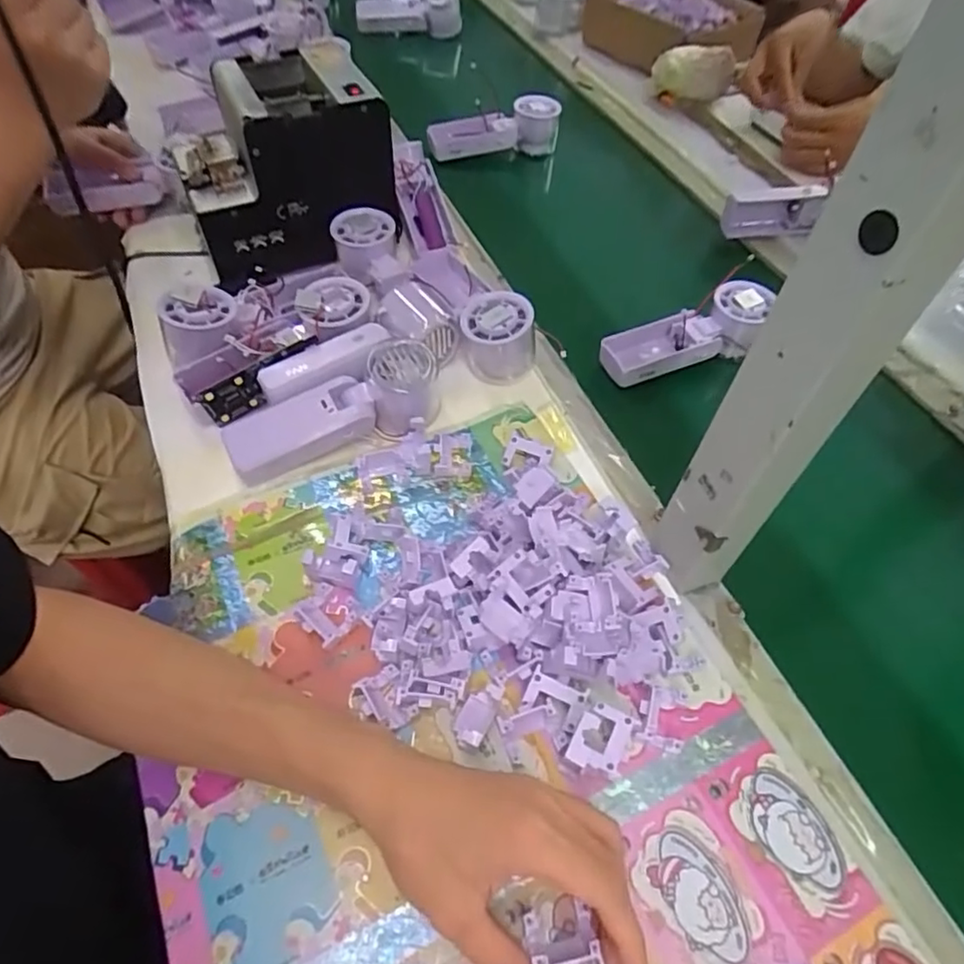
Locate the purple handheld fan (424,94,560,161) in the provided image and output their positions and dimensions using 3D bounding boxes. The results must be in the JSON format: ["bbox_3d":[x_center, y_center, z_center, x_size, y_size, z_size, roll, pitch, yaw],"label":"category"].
[{"bbox_3d":[0.015,-0.470,0.823,0.167,0.060,0.061,-13,56,-14],"label":"purple handheld fan"}]

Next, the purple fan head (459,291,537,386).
[{"bbox_3d":[0.013,-0.122,0.523,0.056,0.056,0.062,-35,63,-24],"label":"purple fan head"}]

